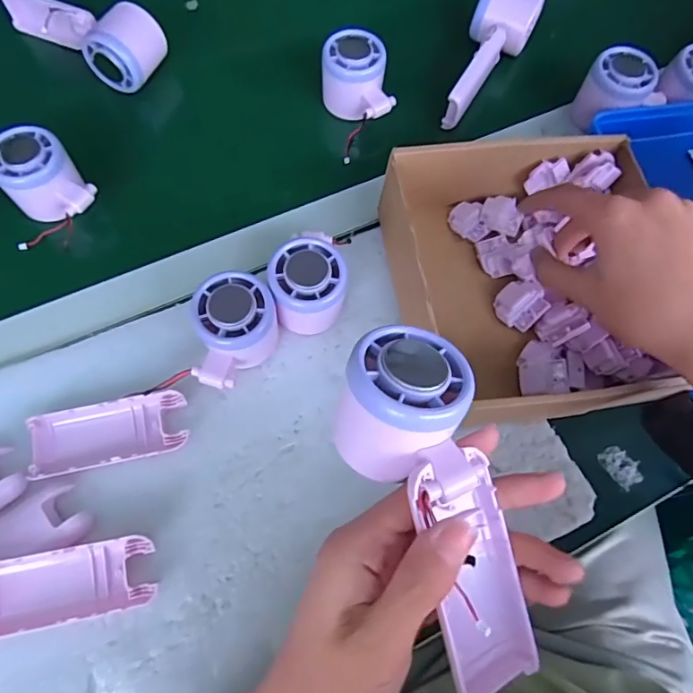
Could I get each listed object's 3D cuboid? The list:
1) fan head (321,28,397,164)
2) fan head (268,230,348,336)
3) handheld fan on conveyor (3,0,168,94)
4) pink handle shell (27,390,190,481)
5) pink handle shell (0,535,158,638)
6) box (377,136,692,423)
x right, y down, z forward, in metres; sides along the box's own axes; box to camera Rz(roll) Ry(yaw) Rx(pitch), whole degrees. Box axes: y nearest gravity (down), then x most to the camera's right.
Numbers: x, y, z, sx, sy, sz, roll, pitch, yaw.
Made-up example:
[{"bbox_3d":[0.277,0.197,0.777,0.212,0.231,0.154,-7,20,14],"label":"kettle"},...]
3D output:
[{"bbox_3d":[0.010,-0.237,0.469,0.057,0.057,0.076,-19,71,-9],"label":"fan head"},{"bbox_3d":[-0.028,-0.040,0.379,0.052,0.057,0.064,-17,71,-8],"label":"fan head"},{"bbox_3d":[-0.246,-0.303,0.481,0.159,0.044,0.062,33,72,10],"label":"handheld fan on conveyor"},{"bbox_3d":[-0.163,0.059,0.351,0.101,0.011,0.043,-11,70,-6],"label":"pink handle shell"},{"bbox_3d":[-0.173,0.147,0.315,0.103,0.024,0.042,-10,70,-6],"label":"pink handle shell"},{"bbox_3d":[0.133,-0.061,0.393,0.192,0.061,0.215,-5,70,-4],"label":"box"}]

